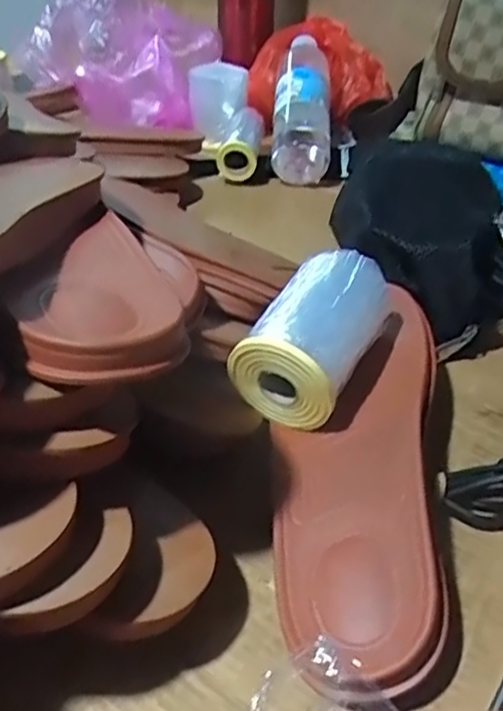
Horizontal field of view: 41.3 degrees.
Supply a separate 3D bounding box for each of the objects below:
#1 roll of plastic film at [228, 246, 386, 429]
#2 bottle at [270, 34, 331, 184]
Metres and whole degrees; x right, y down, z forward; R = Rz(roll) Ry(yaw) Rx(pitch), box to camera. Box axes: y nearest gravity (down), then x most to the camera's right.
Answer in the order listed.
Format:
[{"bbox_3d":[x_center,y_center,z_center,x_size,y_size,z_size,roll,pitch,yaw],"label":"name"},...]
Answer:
[{"bbox_3d":[0.042,-0.013,0.422,0.065,0.073,0.106,21,43,23],"label":"roll of plastic film"},{"bbox_3d":[0.056,-0.284,0.749,0.061,0.050,0.191,2,65,1],"label":"bottle"}]

